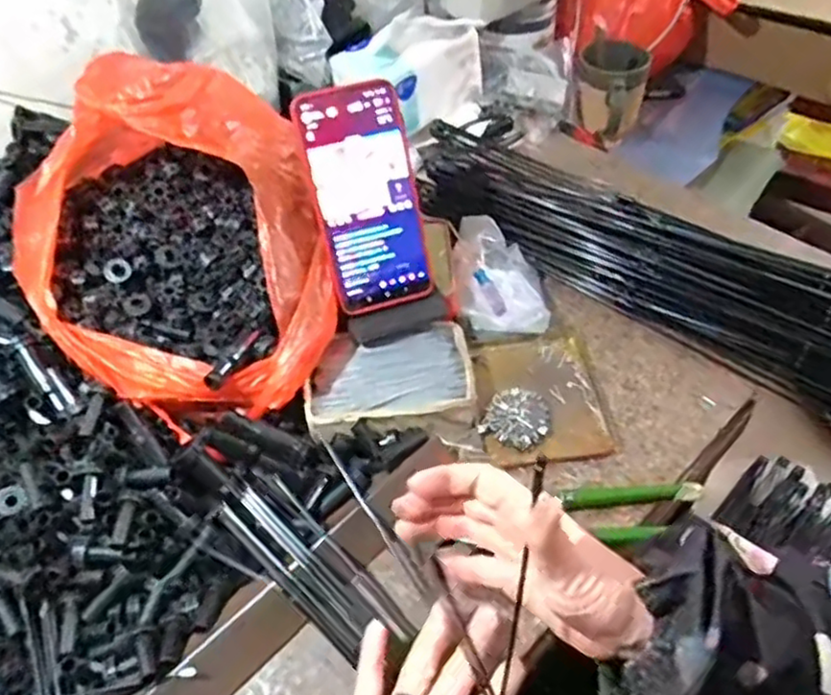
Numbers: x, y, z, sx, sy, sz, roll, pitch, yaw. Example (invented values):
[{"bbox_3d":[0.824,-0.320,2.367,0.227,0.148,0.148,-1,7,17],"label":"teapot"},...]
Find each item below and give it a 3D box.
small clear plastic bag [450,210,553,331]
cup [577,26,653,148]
[{"bbox_3d":[0.074,-0.061,0.593,0.074,0.048,0.116,-5,50,2],"label":"small clear plastic bag"},{"bbox_3d":[0.234,-0.307,0.814,0.082,0.116,0.074,6,51,11],"label":"cup"}]

